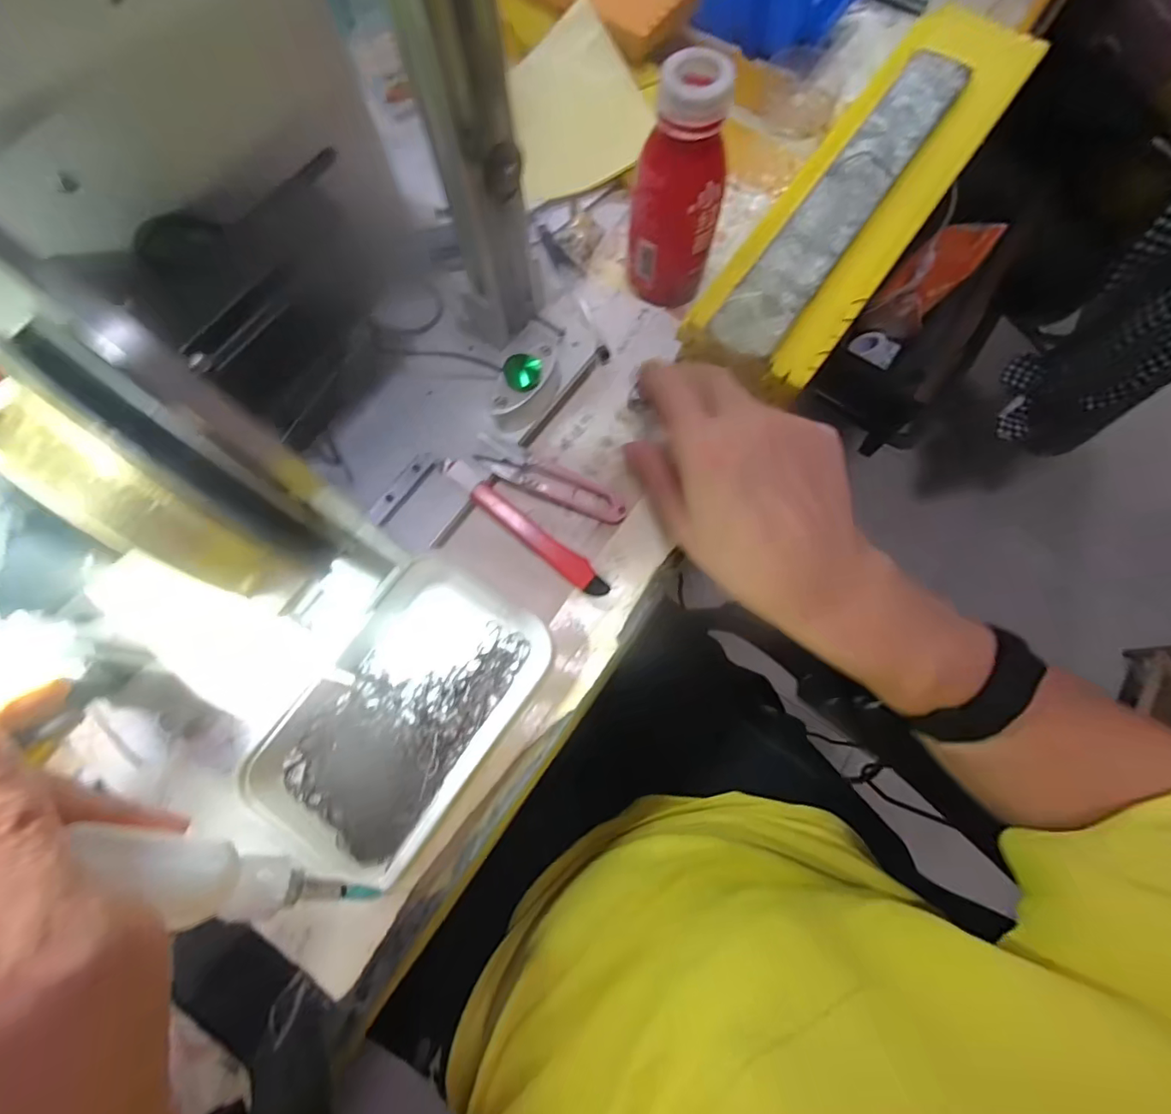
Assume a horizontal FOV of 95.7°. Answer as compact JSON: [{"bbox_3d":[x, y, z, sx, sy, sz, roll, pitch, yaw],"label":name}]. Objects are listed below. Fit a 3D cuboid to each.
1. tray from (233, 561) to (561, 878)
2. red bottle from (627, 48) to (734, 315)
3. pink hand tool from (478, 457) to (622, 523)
[{"bbox_3d":[-0.104,0.089,0.306,0.104,0.027,0.168,35,79,8],"label":"tray"},{"bbox_3d":[0.059,-0.226,0.335,0.055,0.131,0.045,13,76,3],"label":"red bottle"},{"bbox_3d":[-0.020,-0.047,0.348,0.096,0.018,0.020,18,77,5],"label":"pink hand tool"}]

